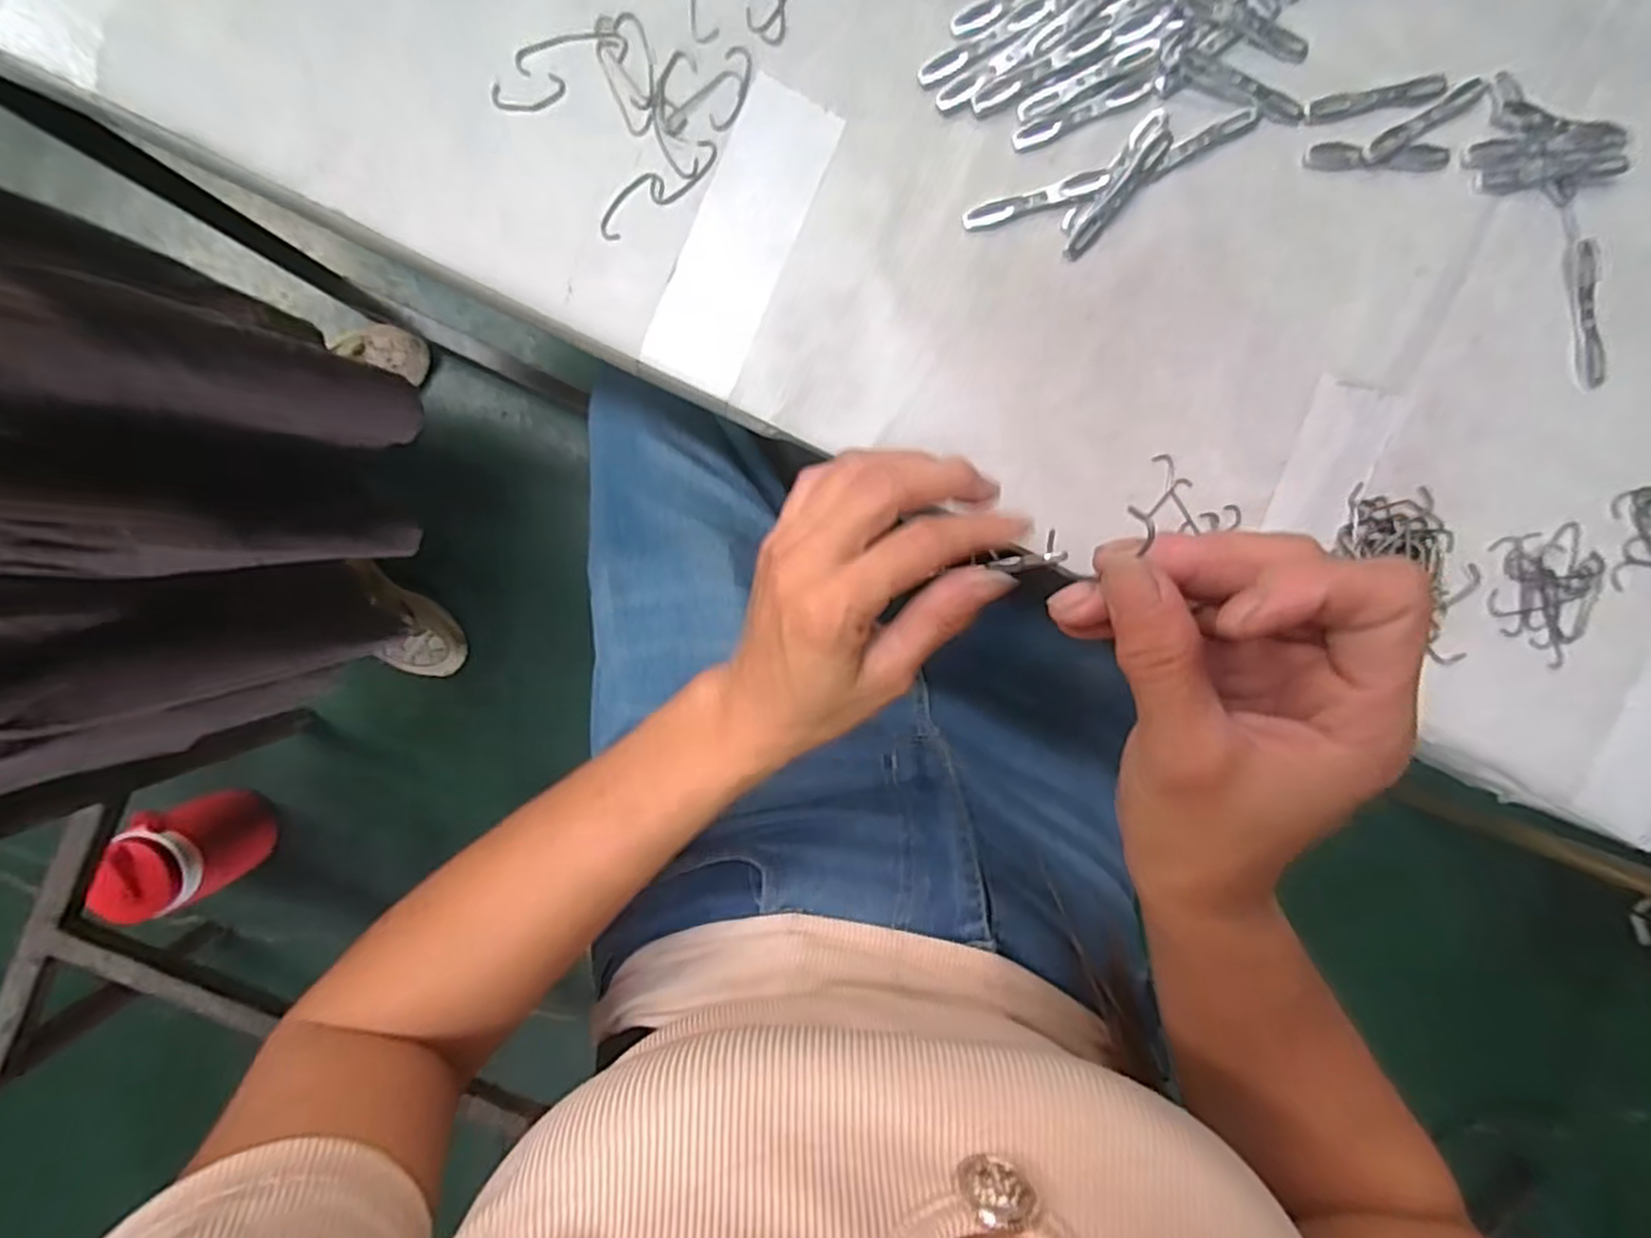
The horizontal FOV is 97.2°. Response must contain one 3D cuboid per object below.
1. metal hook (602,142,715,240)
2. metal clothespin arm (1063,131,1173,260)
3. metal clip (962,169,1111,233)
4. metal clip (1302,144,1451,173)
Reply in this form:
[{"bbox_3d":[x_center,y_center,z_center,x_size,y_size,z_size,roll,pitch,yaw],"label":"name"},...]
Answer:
[{"bbox_3d":[-0.077,-0.198,0.333,0.063,0.004,0.018,-33,96,1],"label":"metal hook"},{"bbox_3d":[0.136,-0.199,0.340,0.011,0.004,0.070,42,93,-5],"label":"metal clothespin arm"},{"bbox_3d":[0.099,-0.196,0.339,0.069,0.004,0.011,-17,96,0],"label":"metal clip"},{"bbox_3d":[0.261,-0.219,0.345,0.068,0.004,0.012,-1,96,-2],"label":"metal clip"}]

